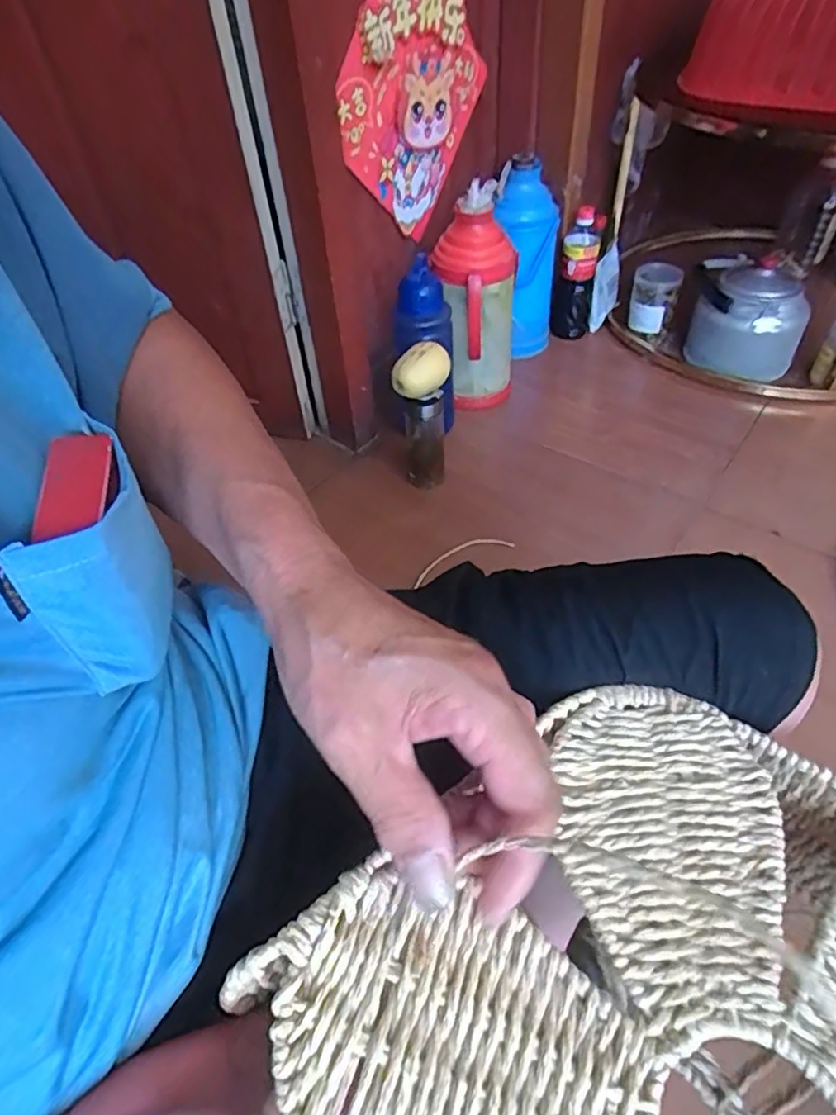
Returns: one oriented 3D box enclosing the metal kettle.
[{"bbox_3d":[0.696,-0.507,1.328,0.217,0.200,0.195,19,53,19],"label":"metal kettle"}]

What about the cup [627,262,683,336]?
[{"bbox_3d":[0.517,-0.561,1.384,0.093,0.149,0.085,-2,49,2],"label":"cup"}]

